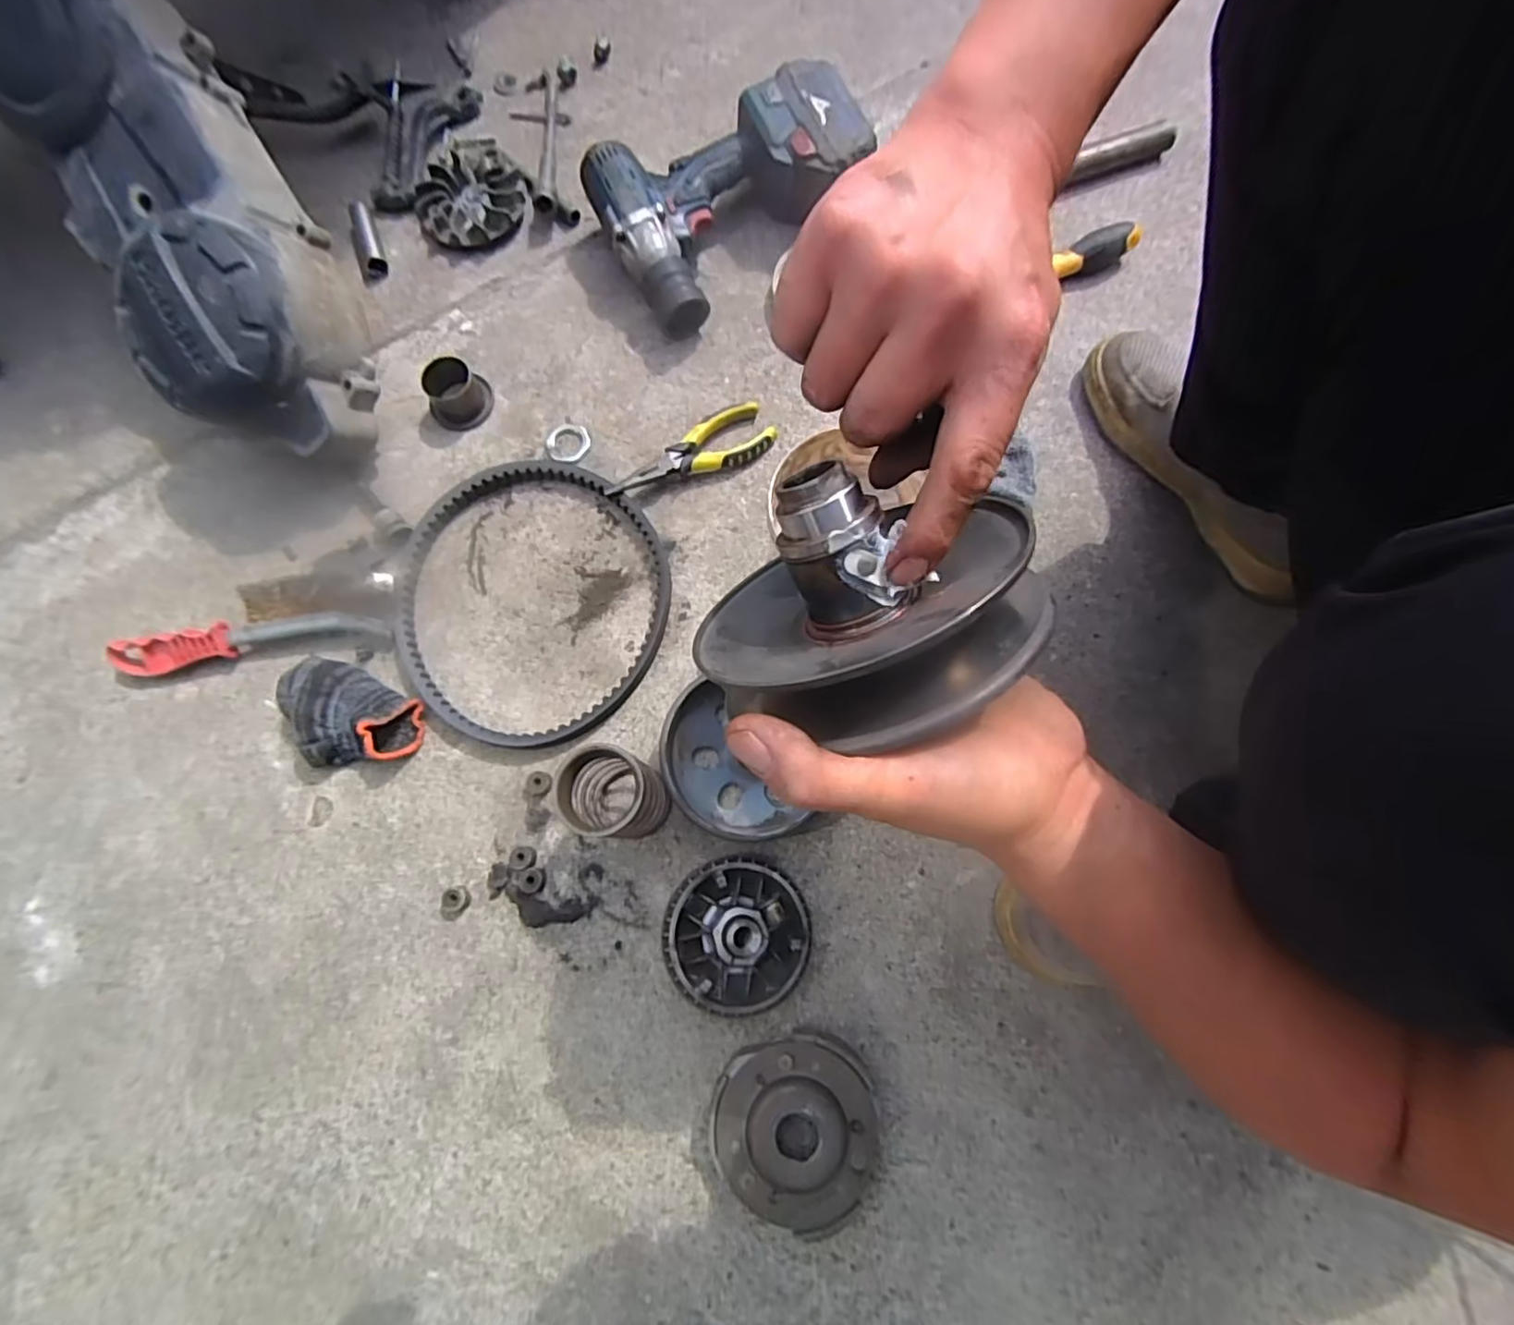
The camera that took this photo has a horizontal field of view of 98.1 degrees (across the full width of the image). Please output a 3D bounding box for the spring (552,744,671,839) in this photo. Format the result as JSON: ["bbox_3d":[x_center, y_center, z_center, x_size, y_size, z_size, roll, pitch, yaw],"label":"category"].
[{"bbox_3d":[-0.101,0.094,0.468,0.057,0.115,0.054,8,75,3],"label":"spring"}]

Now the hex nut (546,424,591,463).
[{"bbox_3d":[-0.175,-0.204,0.610,0.040,0.004,0.041,-6,75,-1],"label":"hex nut"}]

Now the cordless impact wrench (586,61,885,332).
[{"bbox_3d":[-0.019,-0.442,0.624,0.249,0.087,0.167,-28,77,-7],"label":"cordless impact wrench"}]

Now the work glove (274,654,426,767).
[{"bbox_3d":[-0.329,0.046,0.527,0.106,0.040,0.075,25,77,7],"label":"work glove"}]

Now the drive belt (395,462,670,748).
[{"bbox_3d":[-0.189,-0.055,0.558,0.226,0.020,0.250,4,75,1],"label":"drive belt"}]

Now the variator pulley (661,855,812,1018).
[{"bbox_3d":[-0.018,0.197,0.474,0.109,0.043,0.103,0,75,0],"label":"variator pulley"}]

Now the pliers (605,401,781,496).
[{"bbox_3d":[-0.059,-0.185,0.593,0.154,0.025,0.054,-28,77,-7],"label":"pliers"}]

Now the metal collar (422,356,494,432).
[{"bbox_3d":[-0.274,-0.246,0.599,0.058,0.037,0.047,-34,78,-8],"label":"metal collar"}]

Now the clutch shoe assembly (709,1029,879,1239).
[{"bbox_3d":[0.024,0.311,0.441,0.110,0.035,0.112,10,75,3],"label":"clutch shoe assembly"}]

